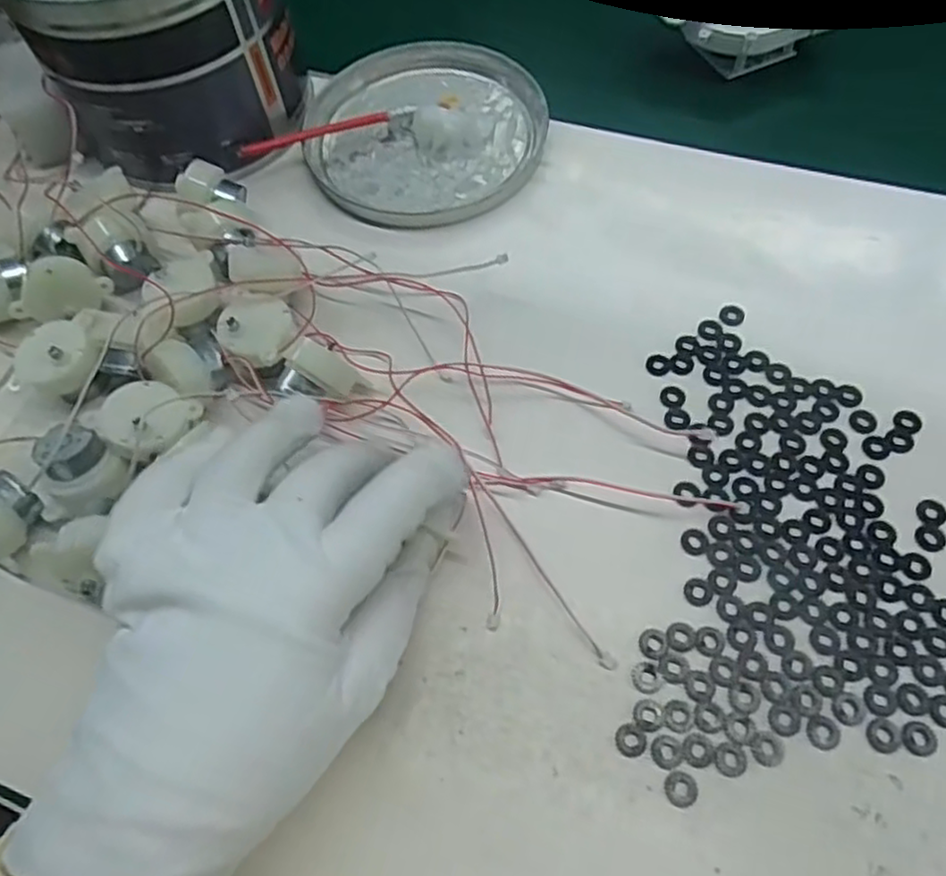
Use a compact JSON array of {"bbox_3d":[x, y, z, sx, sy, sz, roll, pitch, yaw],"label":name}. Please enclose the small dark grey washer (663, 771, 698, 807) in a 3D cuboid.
[{"bbox_3d":[0.069,0.116,0.235,0.010,0.004,0.011,-2,62,3],"label":"small dark grey washer"}]

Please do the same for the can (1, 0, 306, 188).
[{"bbox_3d":[-0.165,-0.219,0.374,0.120,0.104,0.130,-2,62,3],"label":"can"}]

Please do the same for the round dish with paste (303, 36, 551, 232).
[{"bbox_3d":[-0.026,-0.170,0.393,0.129,0.019,0.127,-2,62,3],"label":"round dish with paste"}]

